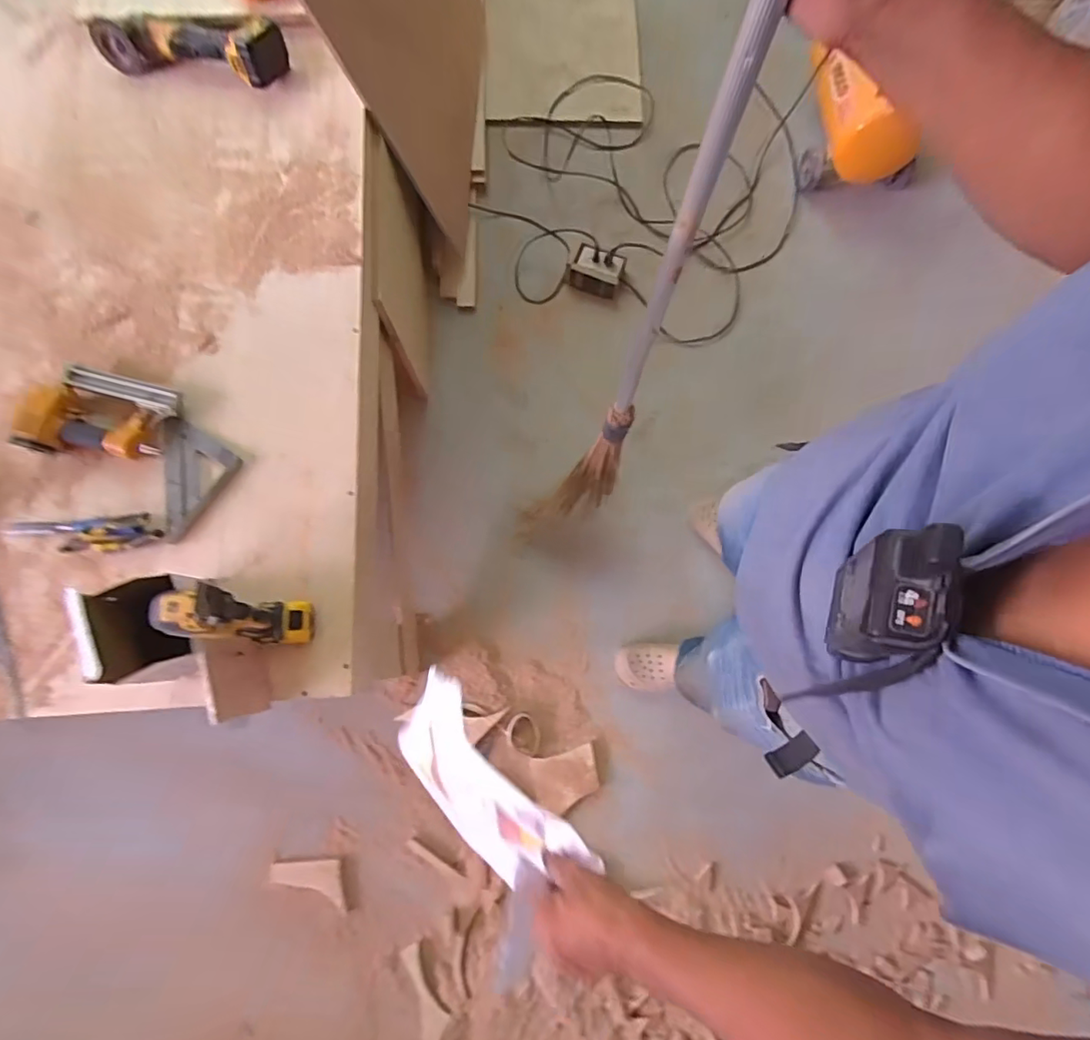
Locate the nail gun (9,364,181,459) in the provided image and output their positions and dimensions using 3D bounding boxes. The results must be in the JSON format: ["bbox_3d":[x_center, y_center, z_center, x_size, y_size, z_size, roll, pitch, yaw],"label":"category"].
[{"bbox_3d":[-0.749,-0.180,0.915,0.222,0.059,0.159,9,76,2],"label":"nail gun"}]

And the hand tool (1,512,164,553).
[{"bbox_3d":[-0.762,0.021,0.880,0.258,0.041,0.065,-1,76,0],"label":"hand tool"}]

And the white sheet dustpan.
[{"bbox_3d":[-0.103,0.303,0.679,0.097,0.381,0.136,41,74,-36],"label":"white sheet dustpan"}]

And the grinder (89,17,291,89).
[{"bbox_3d":[-0.711,-0.951,1.089,0.386,0.075,0.095,9,76,2],"label":"grinder"}]

